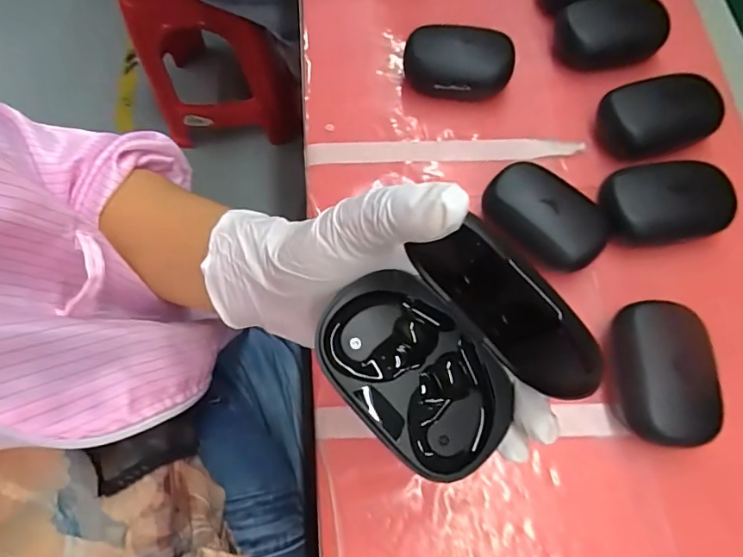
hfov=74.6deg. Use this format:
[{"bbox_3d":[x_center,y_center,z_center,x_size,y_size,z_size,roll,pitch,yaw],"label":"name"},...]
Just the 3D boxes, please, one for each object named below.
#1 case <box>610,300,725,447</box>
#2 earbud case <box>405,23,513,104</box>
[{"bbox_3d":[0.174,0.057,0.296,0.056,0.032,0.084,3,69,4],"label":"case"},{"bbox_3d":[0.069,-0.170,0.390,0.084,0.037,0.056,13,70,8],"label":"earbud case"}]

